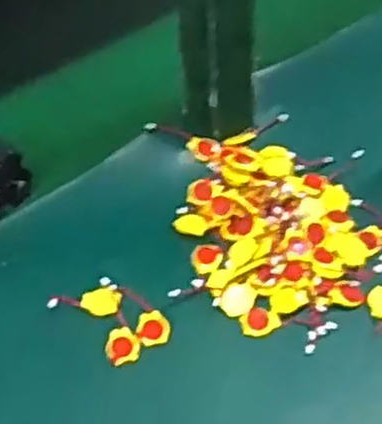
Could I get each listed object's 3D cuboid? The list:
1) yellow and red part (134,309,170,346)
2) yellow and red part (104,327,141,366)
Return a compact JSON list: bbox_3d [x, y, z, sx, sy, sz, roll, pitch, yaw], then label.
[{"bbox_3d":[-0.025,0.076,0.502,0.022,0.005,0.024,4,51,6],"label":"yellow and red part"},{"bbox_3d":[-0.045,0.087,0.497,0.023,0.004,0.023,0,69,0],"label":"yellow and red part"}]

